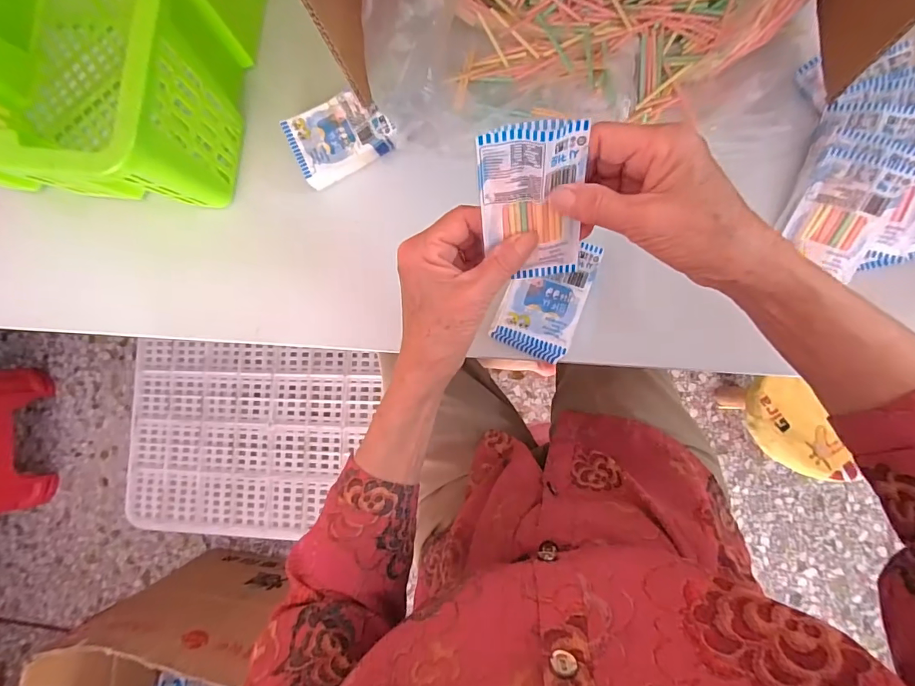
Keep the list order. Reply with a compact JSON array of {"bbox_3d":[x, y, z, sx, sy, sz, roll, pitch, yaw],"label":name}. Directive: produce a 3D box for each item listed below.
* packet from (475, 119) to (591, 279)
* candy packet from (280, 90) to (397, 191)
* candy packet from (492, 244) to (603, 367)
[{"bbox_3d":[0.046,-0.082,0.269,0.061,0.100,0.009,-7,46,3],"label":"packet"},{"bbox_3d":[-0.116,-0.206,0.430,0.095,0.021,0.070,-27,83,5],"label":"candy packet"},{"bbox_3d":[0.081,-0.043,0.398,0.069,0.009,0.109,22,89,8],"label":"candy packet"}]

